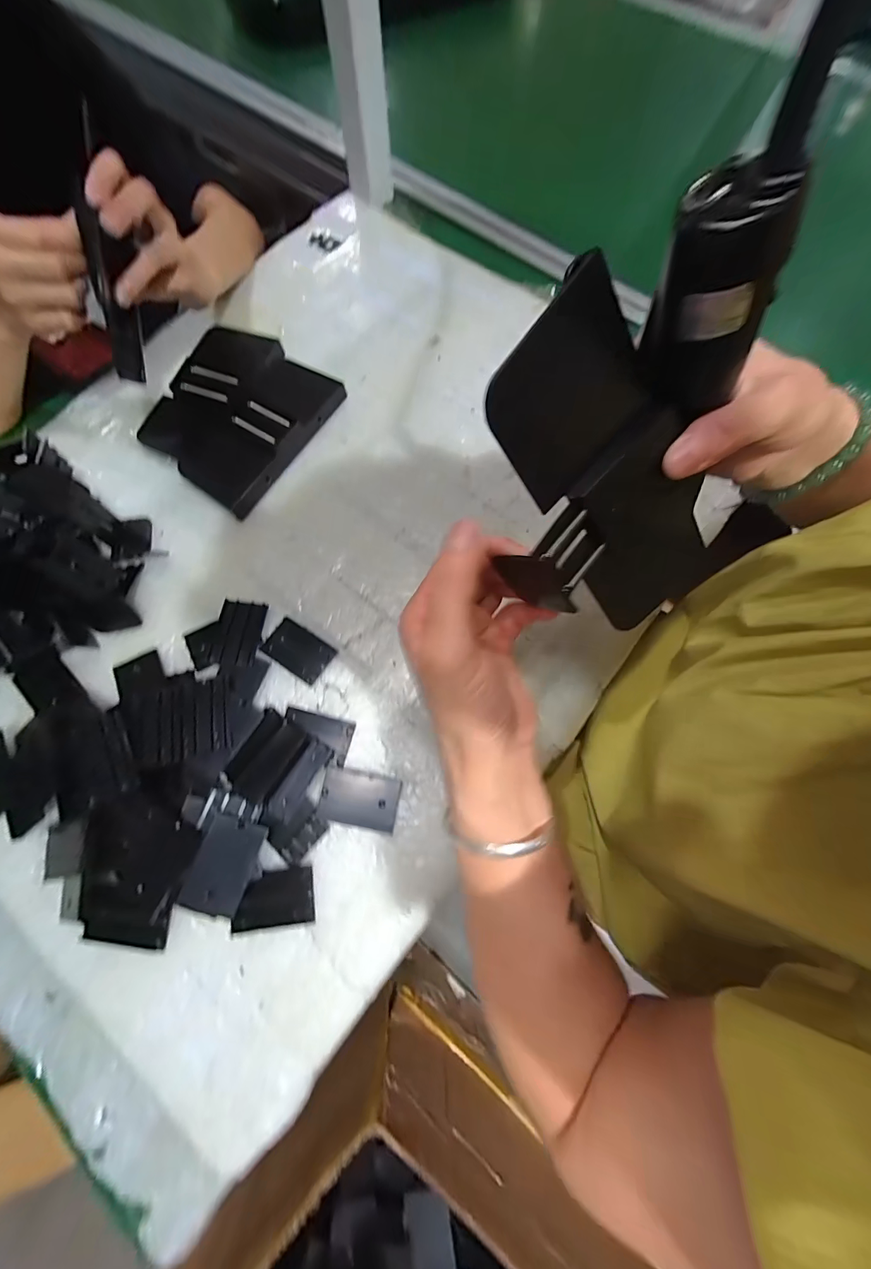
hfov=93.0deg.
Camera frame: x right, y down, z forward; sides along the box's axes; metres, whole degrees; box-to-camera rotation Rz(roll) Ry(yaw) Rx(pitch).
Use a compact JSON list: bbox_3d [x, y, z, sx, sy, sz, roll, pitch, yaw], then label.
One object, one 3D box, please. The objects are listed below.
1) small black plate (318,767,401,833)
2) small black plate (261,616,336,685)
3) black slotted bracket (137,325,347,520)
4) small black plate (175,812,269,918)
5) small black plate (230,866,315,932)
[{"bbox_3d":[-0.054,0.117,0.296,0.055,0.004,0.036,11,73,4],"label":"small black plate"},{"bbox_3d":[-0.110,0.012,0.332,0.053,0.004,0.034,33,75,10],"label":"small black plate"},{"bbox_3d":[-0.186,-0.210,0.389,0.142,0.029,0.161,33,75,10],"label":"black slotted bracket"},{"bbox_3d":[-0.137,0.150,0.269,0.036,0.010,0.056,22,72,-10],"label":"small black plate"},{"bbox_3d":[-0.108,0.177,0.277,0.051,0.004,0.035,-5,72,-1],"label":"small black plate"}]

